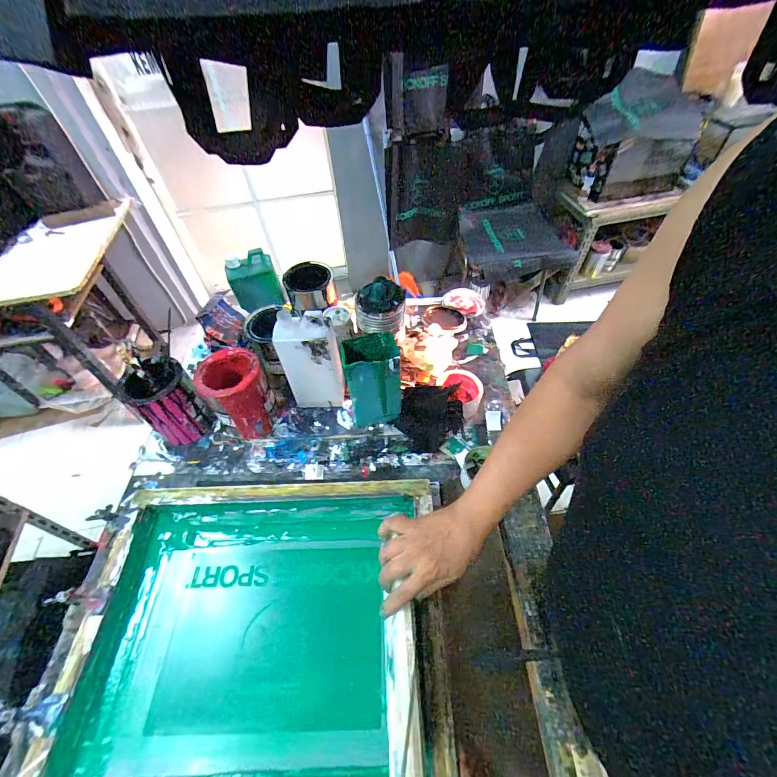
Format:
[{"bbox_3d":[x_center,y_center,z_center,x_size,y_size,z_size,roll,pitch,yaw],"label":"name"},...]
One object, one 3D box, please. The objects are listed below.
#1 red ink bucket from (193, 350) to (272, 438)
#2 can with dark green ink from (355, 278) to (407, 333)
[{"bbox_3d":[-0.275,0.018,0.684,0.109,0.161,0.110,-36,58,-22],"label":"red ink bucket"},{"bbox_3d":[-0.016,-0.167,0.757,0.102,0.077,0.089,-3,52,1],"label":"can with dark green ink"}]

